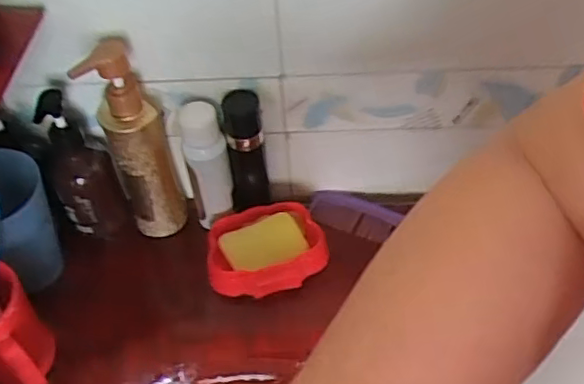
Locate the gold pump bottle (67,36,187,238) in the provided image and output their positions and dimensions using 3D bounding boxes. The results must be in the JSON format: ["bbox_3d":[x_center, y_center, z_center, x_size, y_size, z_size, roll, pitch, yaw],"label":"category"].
[{"bbox_3d":[-0.151,-0.048,0.597,0.055,0.224,0.055,-14,49,-7],"label":"gold pump bottle"}]

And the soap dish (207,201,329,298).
[{"bbox_3d":[-0.027,0.056,0.627,0.118,0.033,0.085,-16,49,-9],"label":"soap dish"}]

